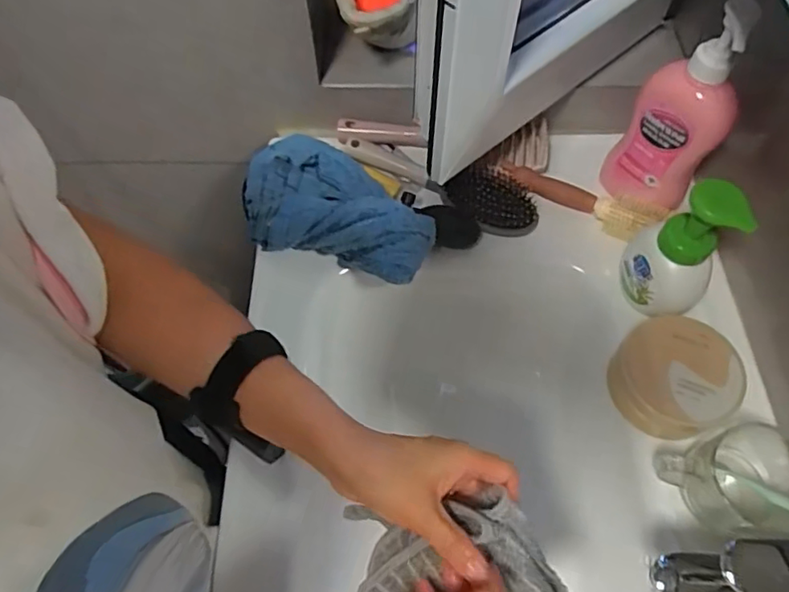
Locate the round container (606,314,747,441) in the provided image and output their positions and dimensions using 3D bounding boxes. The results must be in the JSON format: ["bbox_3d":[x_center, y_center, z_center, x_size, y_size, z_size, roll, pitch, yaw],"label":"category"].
[{"bbox_3d":[0.258,0.076,0.532,0.100,0.065,0.103,0,62,1],"label":"round container"}]

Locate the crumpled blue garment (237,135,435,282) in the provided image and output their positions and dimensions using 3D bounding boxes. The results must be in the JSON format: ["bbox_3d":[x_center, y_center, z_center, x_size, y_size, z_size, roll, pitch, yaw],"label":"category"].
[{"bbox_3d":[-0.063,-0.107,0.611,0.230,0.056,0.144,16,63,9],"label":"crumpled blue garment"}]

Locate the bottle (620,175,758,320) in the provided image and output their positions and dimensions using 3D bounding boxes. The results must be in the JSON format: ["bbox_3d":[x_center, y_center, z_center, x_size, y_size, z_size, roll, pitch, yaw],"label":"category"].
[{"bbox_3d":[0.259,-0.036,0.528,0.048,0.171,0.084,-16,65,-5],"label":"bottle"}]

